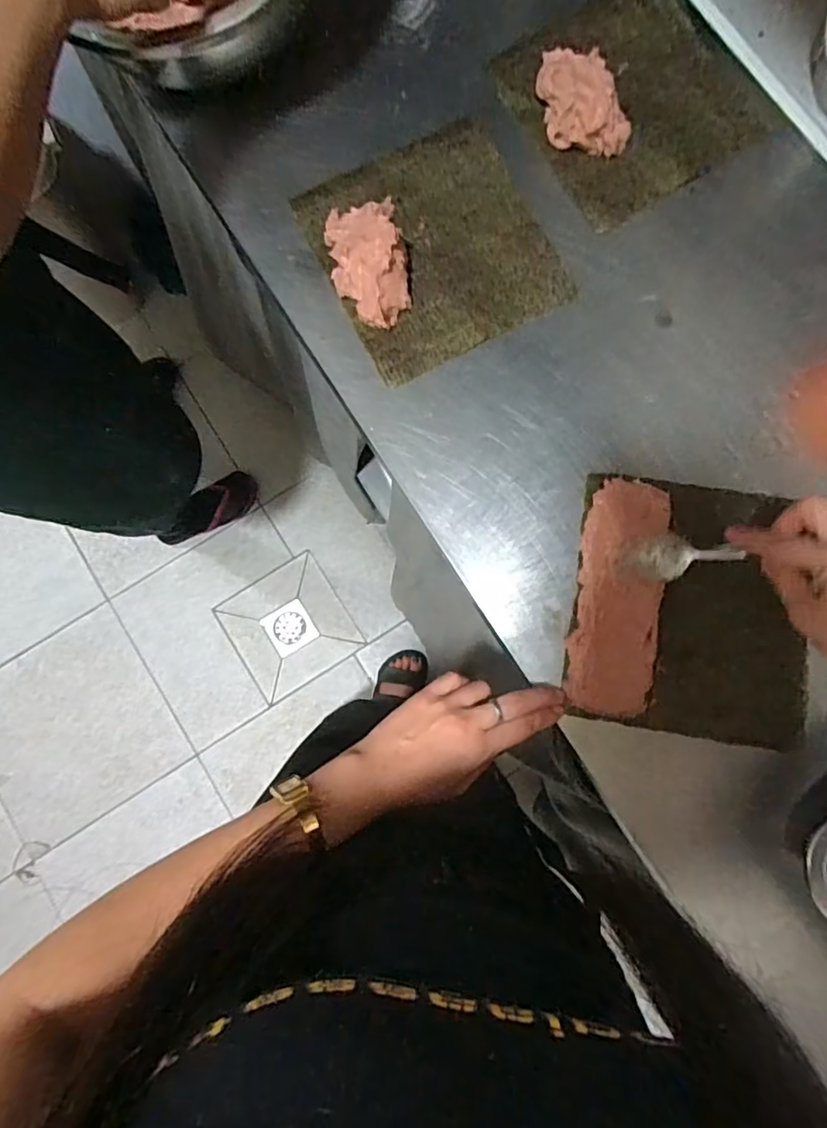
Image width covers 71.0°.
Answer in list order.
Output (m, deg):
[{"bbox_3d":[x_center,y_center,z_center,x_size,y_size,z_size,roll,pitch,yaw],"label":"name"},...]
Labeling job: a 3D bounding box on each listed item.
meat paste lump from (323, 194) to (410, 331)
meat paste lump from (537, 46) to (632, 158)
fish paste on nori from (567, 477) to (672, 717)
[{"bbox_3d":[-0.039,-0.258,0.488,0.060,0.036,0.111,-9,83,-2],"label":"meat paste lump"},{"bbox_3d":[0.150,-0.412,0.511,0.067,0.033,0.097,-14,83,-2],"label":"meat paste lump"},{"bbox_3d":[0.164,0.025,0.464,0.063,0.018,0.184,9,83,1],"label":"fish paste on nori"}]

